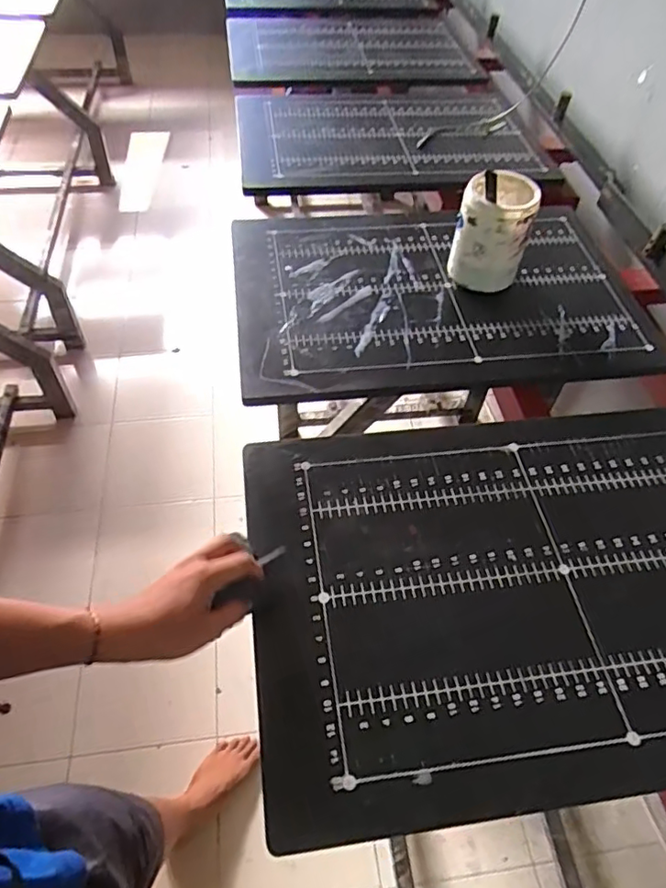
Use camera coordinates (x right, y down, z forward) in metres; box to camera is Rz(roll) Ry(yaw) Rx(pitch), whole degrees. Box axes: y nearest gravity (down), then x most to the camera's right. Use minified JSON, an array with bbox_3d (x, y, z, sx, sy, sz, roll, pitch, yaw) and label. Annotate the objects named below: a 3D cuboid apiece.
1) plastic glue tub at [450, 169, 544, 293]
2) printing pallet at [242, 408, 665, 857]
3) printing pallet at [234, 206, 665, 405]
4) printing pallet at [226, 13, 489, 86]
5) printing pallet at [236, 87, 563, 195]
[{"bbox_3d":[0.226,-0.302,0.824,0.096,0.162,0.092,2,52,-3],"label":"plastic glue tub"},{"bbox_3d":[0.221,0.132,0.590,0.594,0.016,0.387,-4,52,-8],"label":"printing pallet"},{"bbox_3d":[0.151,-0.237,0.875,0.582,0.030,0.392,-5,53,-9],"label":"printing pallet"},{"bbox_3d":[0.031,-0.993,1.428,0.567,0.033,0.466,-6,53,-5],"label":"printing pallet"},{"bbox_3d":[0.105,-0.624,1.170,0.589,0.032,0.432,-5,51,-6],"label":"printing pallet"}]

